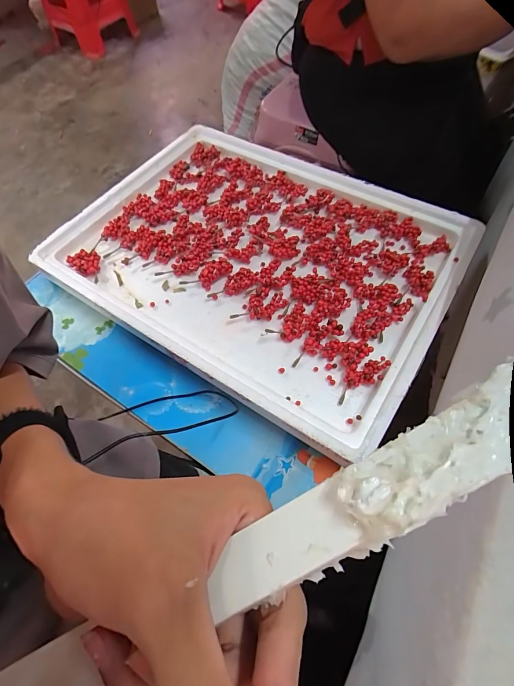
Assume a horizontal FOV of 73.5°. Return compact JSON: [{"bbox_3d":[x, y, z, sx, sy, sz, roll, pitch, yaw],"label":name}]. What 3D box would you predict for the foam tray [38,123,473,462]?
[{"bbox_3d":[-0.004,-0.154,0.564,0.589,0.039,0.453,29,66,17],"label":"foam tray"}]

